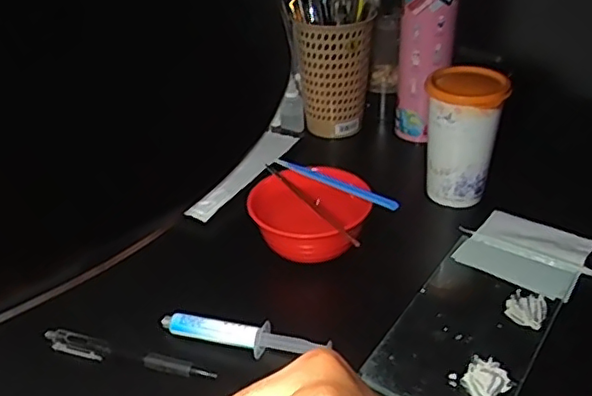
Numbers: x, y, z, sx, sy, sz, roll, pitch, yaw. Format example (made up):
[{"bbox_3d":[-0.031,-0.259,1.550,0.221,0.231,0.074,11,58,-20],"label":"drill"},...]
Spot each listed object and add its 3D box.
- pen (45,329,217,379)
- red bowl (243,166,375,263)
[{"bbox_3d":[-0.130,0.119,0.460,0.145,0.008,0.015,10,35,16],"label":"pen"},{"bbox_3d":[0.009,0.012,0.552,0.113,0.042,0.095,16,37,24],"label":"red bowl"}]

